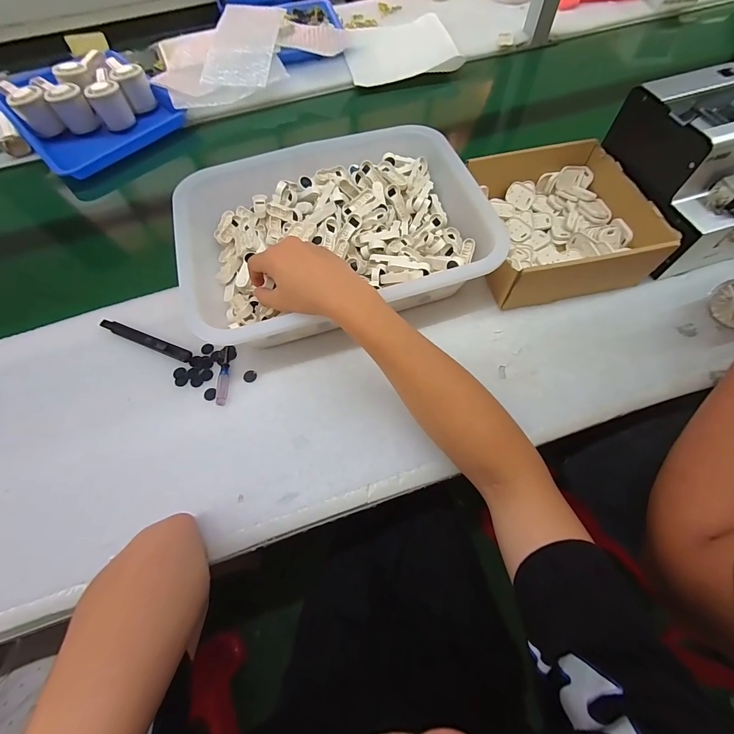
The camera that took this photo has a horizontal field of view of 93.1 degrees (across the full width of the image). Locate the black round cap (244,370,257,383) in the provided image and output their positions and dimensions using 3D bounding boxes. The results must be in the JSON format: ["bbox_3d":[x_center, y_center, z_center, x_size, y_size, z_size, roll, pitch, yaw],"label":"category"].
[{"bbox_3d":[-0.137,0.010,0.407,0.015,0.004,0.015,39,72,19],"label":"black round cap"}]

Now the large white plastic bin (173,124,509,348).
[{"bbox_3d":[-0.052,-0.178,0.450,0.363,0.089,0.273,-11,64,-3],"label":"large white plastic bin"}]

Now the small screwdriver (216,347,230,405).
[{"bbox_3d":[-0.164,0.009,0.403,0.013,0.008,0.074,-1,64,2],"label":"small screwdriver"}]

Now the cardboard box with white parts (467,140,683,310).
[{"bbox_3d":[0.239,-0.196,0.453,0.192,0.071,0.226,-11,64,-3],"label":"cardboard box with white parts"}]

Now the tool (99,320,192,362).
[{"bbox_3d":[-0.275,-0.035,0.425,0.135,0.013,0.014,20,66,12],"label":"tool"}]

